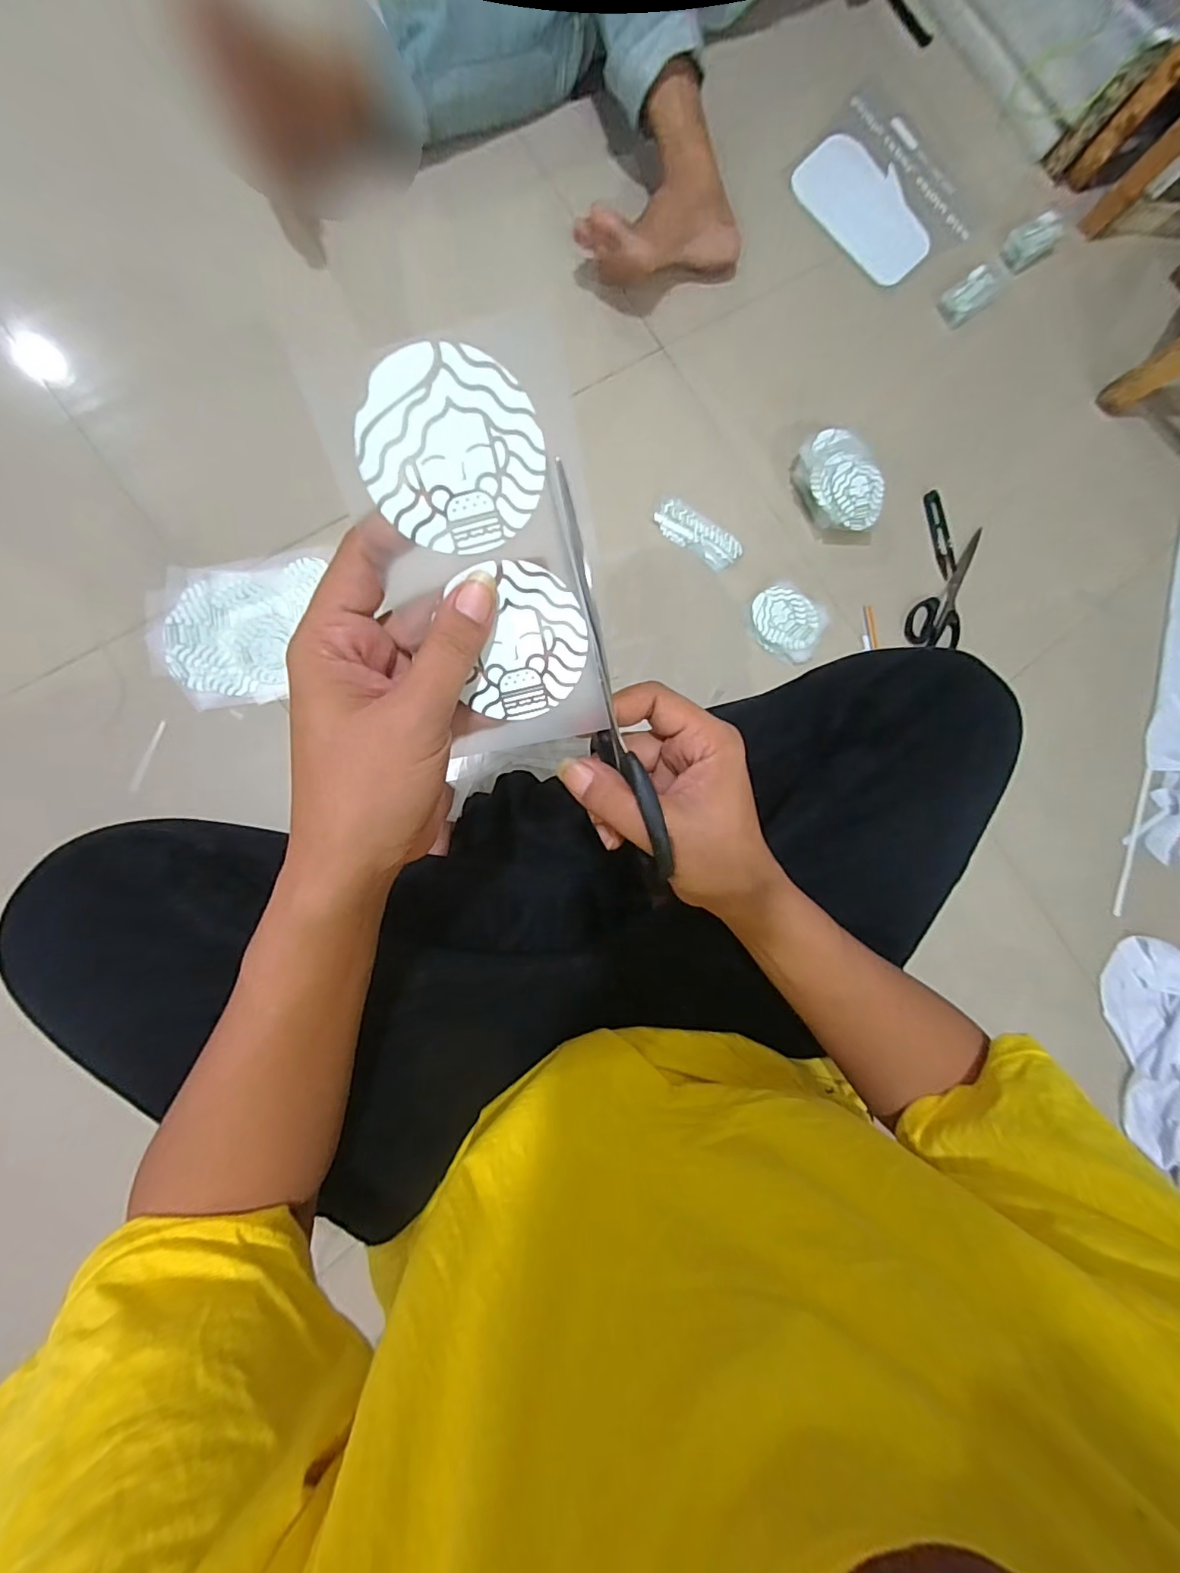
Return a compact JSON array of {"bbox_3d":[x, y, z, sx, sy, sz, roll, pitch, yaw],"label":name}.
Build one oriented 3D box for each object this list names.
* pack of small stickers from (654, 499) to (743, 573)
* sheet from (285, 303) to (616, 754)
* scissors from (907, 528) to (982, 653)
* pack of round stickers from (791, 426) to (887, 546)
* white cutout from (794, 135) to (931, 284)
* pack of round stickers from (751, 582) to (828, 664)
[{"bbox_3d":[0.131,-0.302,0.664,0.109,0.013,0.049,29,80,-8],"label":"pack of small stickers"},{"bbox_3d":[-0.043,-0.093,0.229,0.088,0.022,0.159,-16,118,-10],"label":"sheet"},{"bbox_3d":[0.480,-0.267,0.734,0.076,0.011,0.185,24,81,-9],"label":"scissors"},{"bbox_3d":[0.308,-0.372,0.686,0.097,0.051,0.131,-13,88,-13],"label":"pack of round stickers"},{"bbox_3d":[0.383,-0.799,0.765,0.138,0.009,0.200,-43,95,-8],"label":"white cutout"},{"bbox_3d":[0.242,-0.204,0.677,0.091,0.013,0.088,27,80,-8],"label":"pack of round stickers"}]

